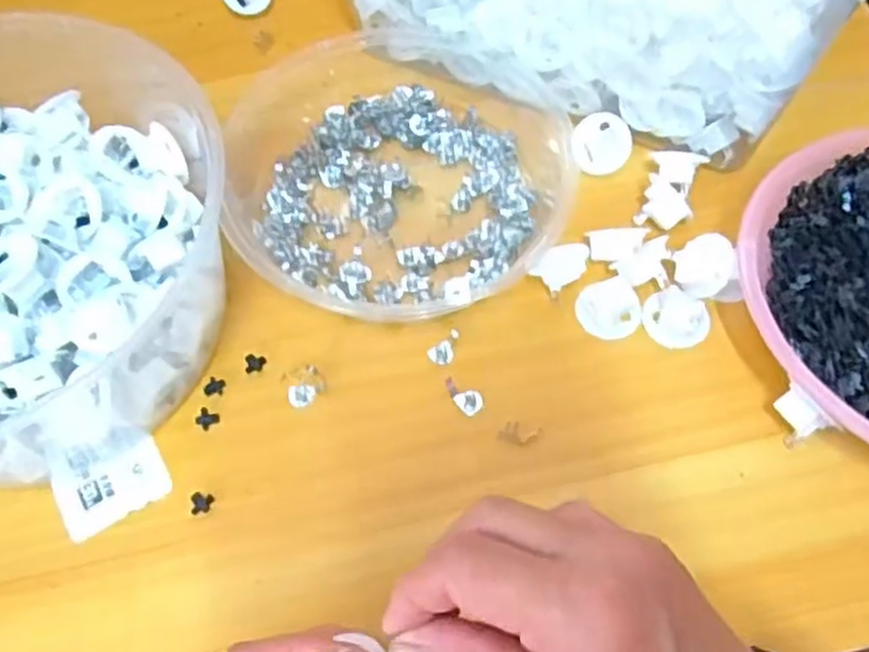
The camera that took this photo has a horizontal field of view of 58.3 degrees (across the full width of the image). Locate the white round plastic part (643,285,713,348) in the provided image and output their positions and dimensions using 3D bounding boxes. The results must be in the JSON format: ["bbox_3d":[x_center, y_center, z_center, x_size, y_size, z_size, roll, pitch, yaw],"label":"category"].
[{"bbox_3d":[0.123,-0.004,0.396,0.033,0.007,0.028,31,67,17],"label":"white round plastic part"}]

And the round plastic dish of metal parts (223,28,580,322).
[{"bbox_3d":[-0.024,-0.096,0.435,0.191,0.039,0.182,-1,62,2],"label":"round plastic dish of metal parts"}]

